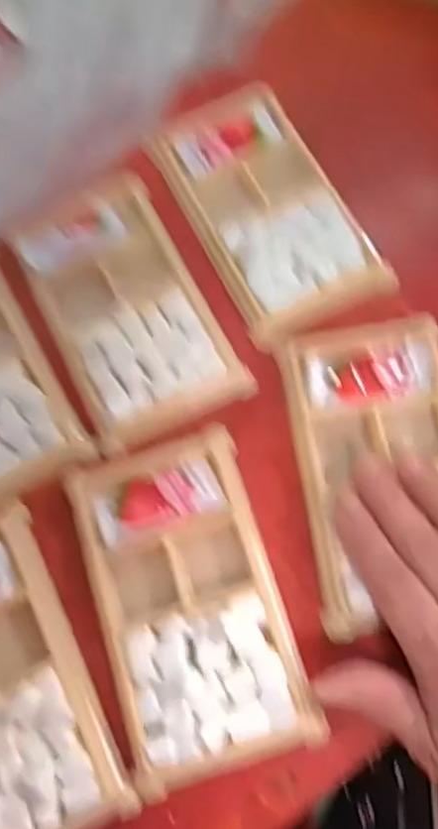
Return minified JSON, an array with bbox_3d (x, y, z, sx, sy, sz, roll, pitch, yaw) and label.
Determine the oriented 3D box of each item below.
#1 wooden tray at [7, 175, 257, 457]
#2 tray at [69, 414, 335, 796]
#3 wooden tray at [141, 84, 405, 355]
[{"bbox_3d":[-0.048,-0.055,0.322,0.077,0.011,0.135,-24,72,-7],"label":"wooden tray"},{"bbox_3d":[-0.014,0.078,0.276,0.074,0.012,0.139,-16,71,-4],"label":"tray"},{"bbox_3d":[0.024,-0.109,0.334,0.076,0.008,0.141,-27,72,-8],"label":"wooden tray"}]

